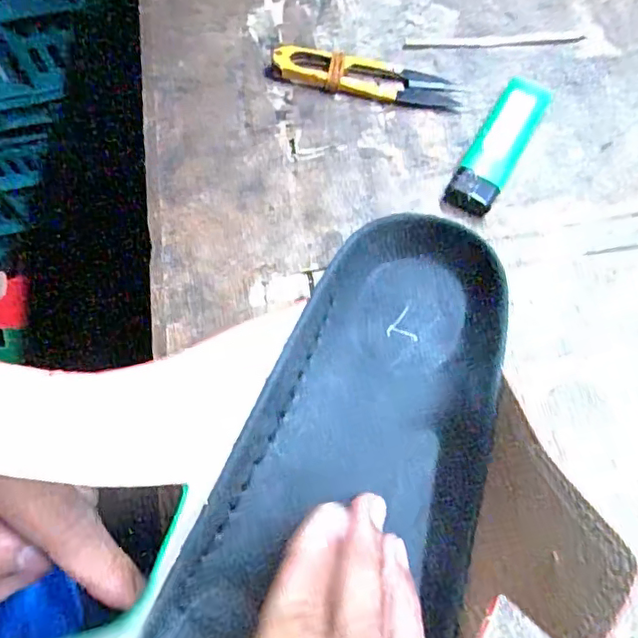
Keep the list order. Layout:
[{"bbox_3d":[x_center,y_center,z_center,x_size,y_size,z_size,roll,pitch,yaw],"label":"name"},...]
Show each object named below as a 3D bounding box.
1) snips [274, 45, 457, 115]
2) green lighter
[{"bbox_3d":[0.024,-0.128,0.310,0.098,0.011,0.023,10,68,6],"label":"snips"},{"bbox_3d":[0.088,-0.085,0.289,0.023,0.012,0.083,28,71,13],"label":"green lighter"}]

